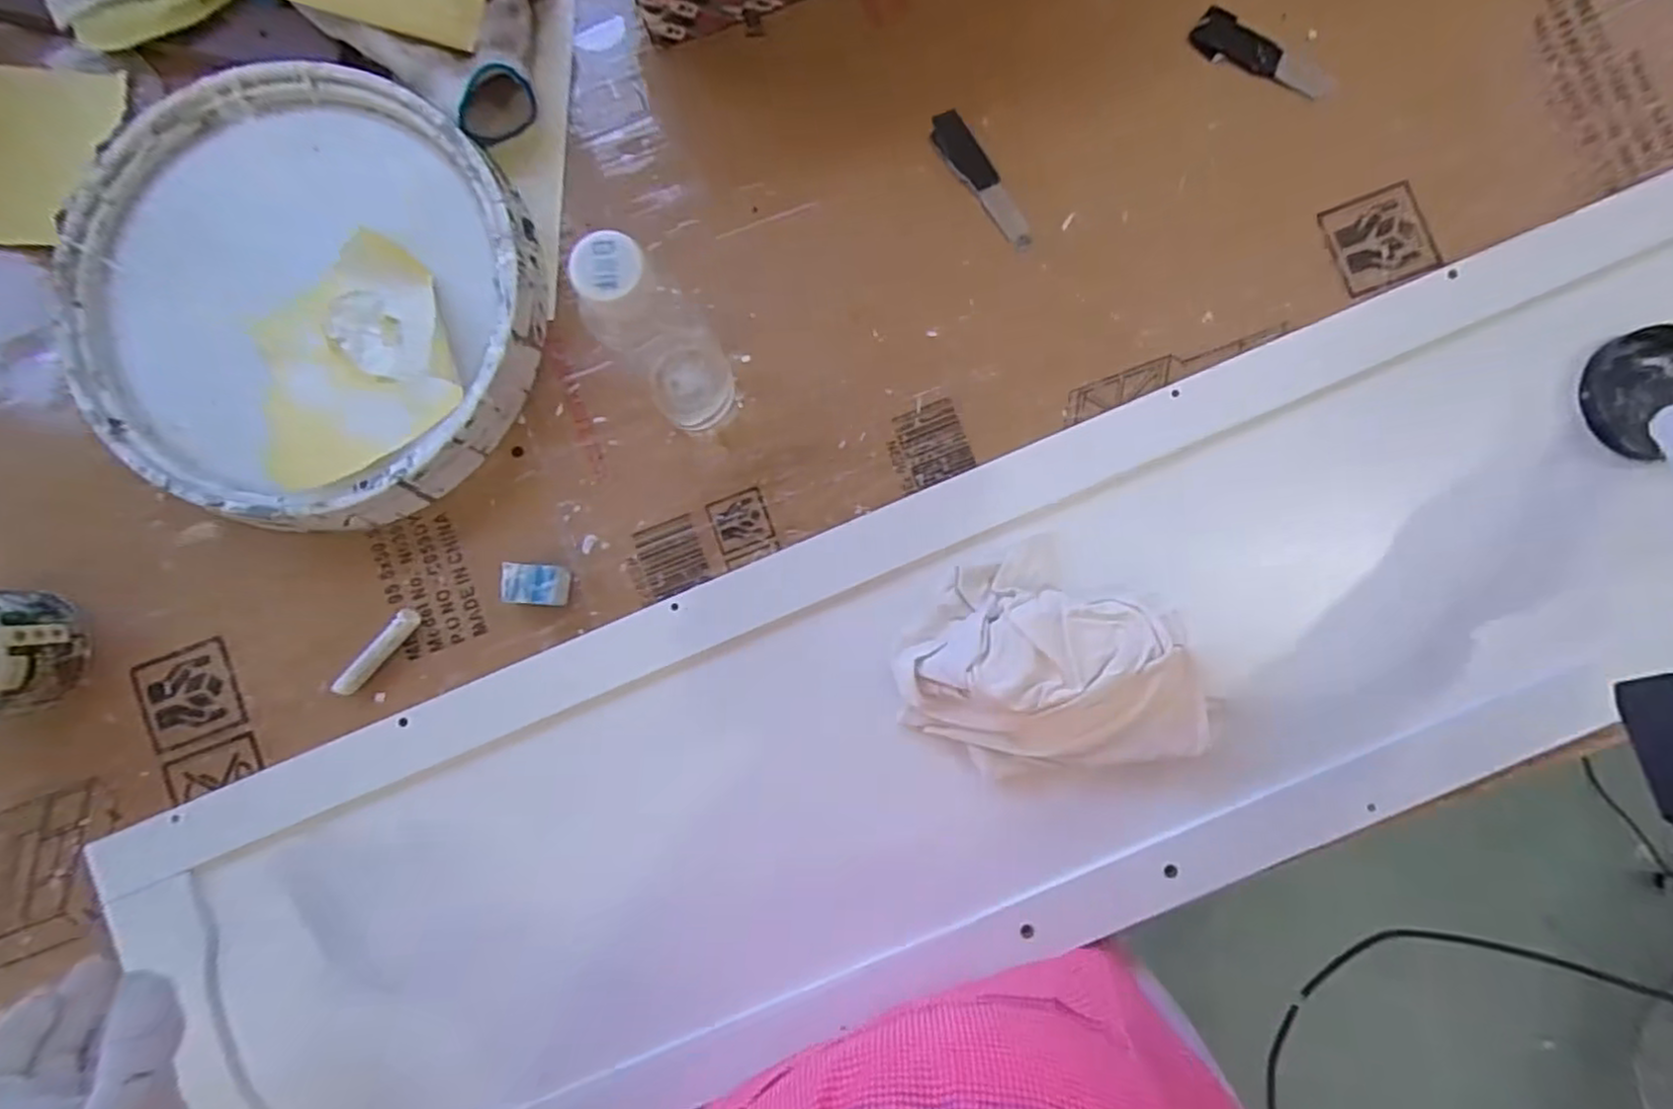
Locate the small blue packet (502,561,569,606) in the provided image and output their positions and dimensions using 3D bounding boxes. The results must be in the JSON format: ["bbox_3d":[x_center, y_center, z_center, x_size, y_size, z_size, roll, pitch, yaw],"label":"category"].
[{"bbox_3d":[-0.194,0.019,0.454,0.032,0.030,0.026,4,90,2],"label":"small blue packet"}]

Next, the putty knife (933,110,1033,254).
[{"bbox_3d":[0.099,-0.253,0.474,0.024,0.004,0.104,-37,89,1],"label":"putty knife"}]

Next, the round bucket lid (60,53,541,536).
[{"bbox_3d":[-0.332,-0.163,0.446,0.272,0.053,0.266,0,90,2],"label":"round bucket lid"}]

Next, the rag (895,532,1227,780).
[{"bbox_3d":[0.126,0.064,0.425,0.172,0.046,0.136,-8,89,2],"label":"rag"}]

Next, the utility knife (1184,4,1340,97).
[{"bbox_3d":[0.284,-0.330,0.469,0.098,0.004,0.029,30,91,2],"label":"utility knife"}]

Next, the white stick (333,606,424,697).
[{"bbox_3d":[-0.298,0.064,0.456,0.012,0.014,0.066,40,91,2],"label":"white stick"}]

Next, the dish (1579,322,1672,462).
[{"bbox_3d":[0.507,-0.103,0.431,0.085,0.016,0.075,-15,89,2],"label":"dish"}]

